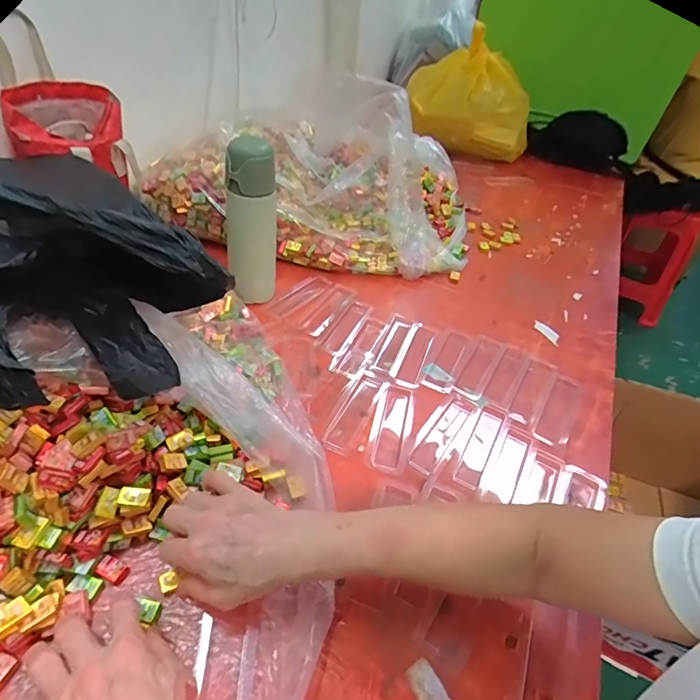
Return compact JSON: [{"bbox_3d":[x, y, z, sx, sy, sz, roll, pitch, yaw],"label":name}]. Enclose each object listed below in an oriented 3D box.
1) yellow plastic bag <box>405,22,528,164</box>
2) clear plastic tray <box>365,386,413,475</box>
[{"bbox_3d":[0.320,-0.689,1.211,0.254,0.256,0.310,-15,47,-22],"label":"yellow plastic bag"},{"bbox_3d":[0.051,0.092,0.550,0.042,0.009,0.129,12,43,5],"label":"clear plastic tray"}]

